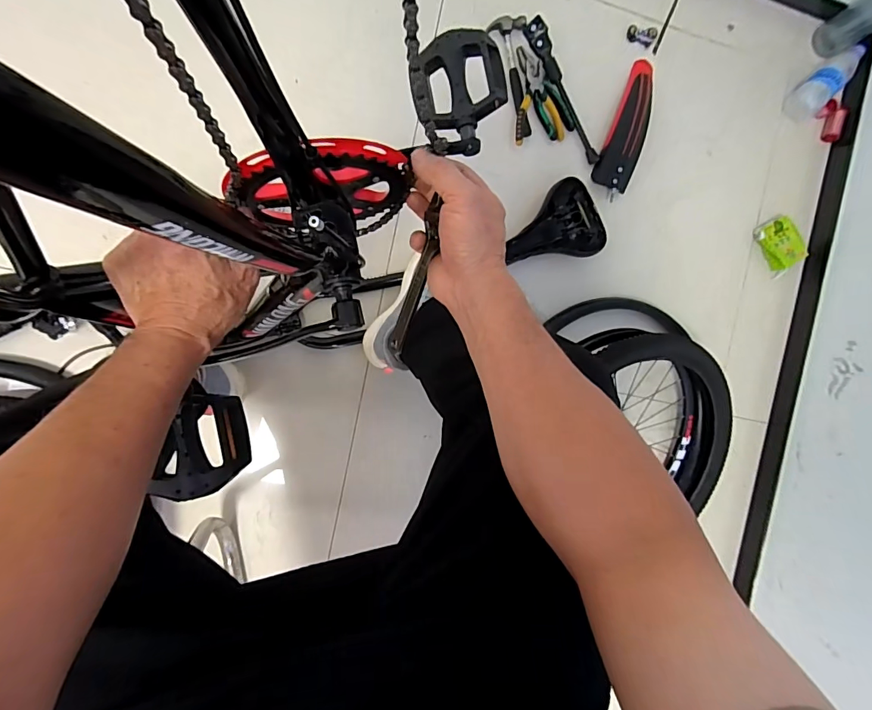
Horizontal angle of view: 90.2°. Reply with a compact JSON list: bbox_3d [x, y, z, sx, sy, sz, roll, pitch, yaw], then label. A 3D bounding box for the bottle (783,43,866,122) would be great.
[{"bbox_3d":[0.834,-0.584,0.930,0.189,0.057,0.069,-44,98,-5],"label":"bottle"}]

